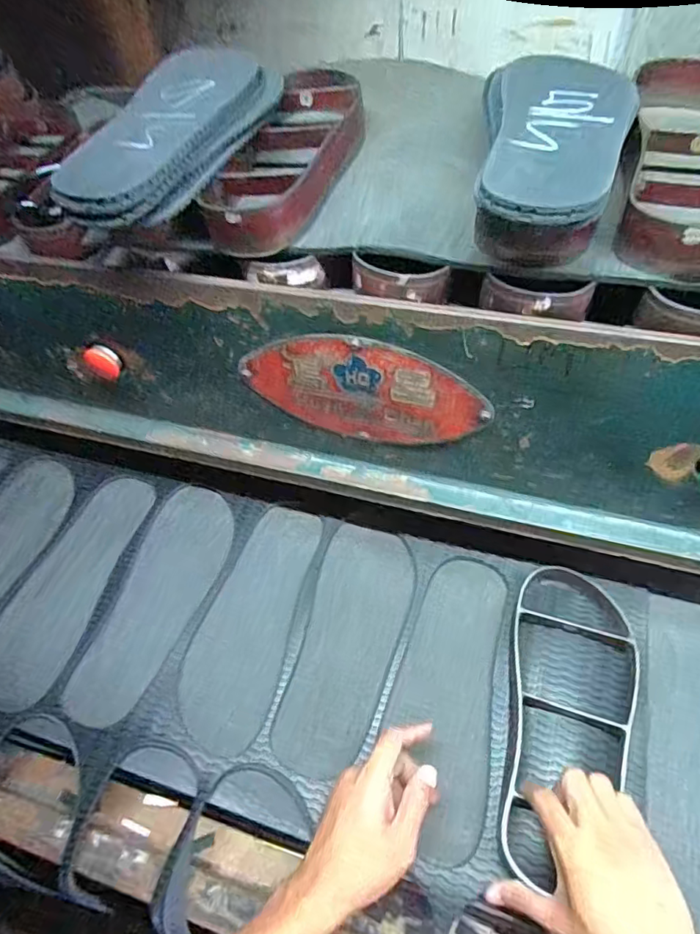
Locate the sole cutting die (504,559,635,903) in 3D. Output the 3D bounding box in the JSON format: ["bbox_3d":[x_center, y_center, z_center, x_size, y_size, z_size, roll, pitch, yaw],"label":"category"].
[{"bbox_3d":[0.207,0.218,0.506,0.116,0.034,0.278,8,56,10],"label":"sole cutting die"}]

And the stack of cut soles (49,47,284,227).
[{"bbox_3d":[-0.146,-0.280,0.458,0.110,0.032,0.256,9,62,15],"label":"stack of cut soles"}]

